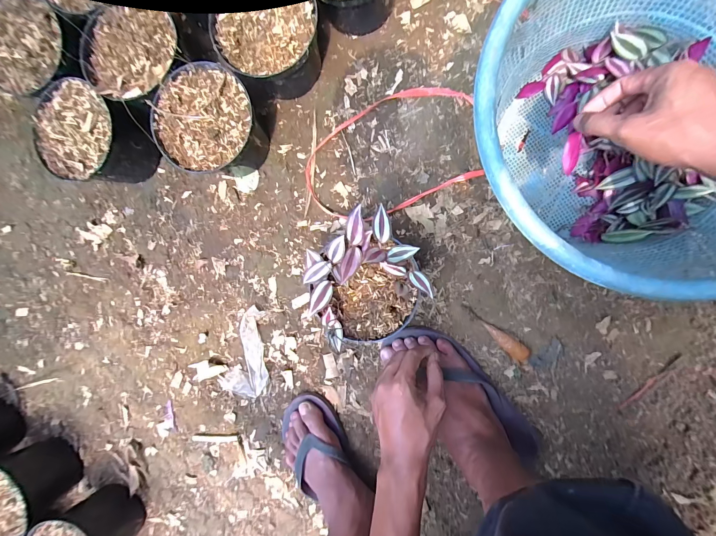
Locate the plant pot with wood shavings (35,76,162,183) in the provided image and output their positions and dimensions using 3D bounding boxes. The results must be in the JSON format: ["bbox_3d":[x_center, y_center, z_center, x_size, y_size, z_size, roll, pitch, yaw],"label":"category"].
[{"bbox_3d":[-0.404,-0.208,0.492,0.146,0.104,0.137,1,95,6],"label":"plant pot with wood shavings"}]

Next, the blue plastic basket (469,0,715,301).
[{"bbox_3d":[0.304,-0.164,0.357,0.356,0.194,0.357,-22,93,7],"label":"blue plastic basket"}]

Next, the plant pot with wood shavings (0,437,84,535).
[{"bbox_3d":[-0.604,0.403,0.574,0.144,0.116,0.142,1,95,6],"label":"plant pot with wood shavings"}]

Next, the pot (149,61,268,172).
[{"bbox_3d":[-0.214,-0.215,0.478,0.141,0.111,0.136,1,95,6],"label":"pot"}]

